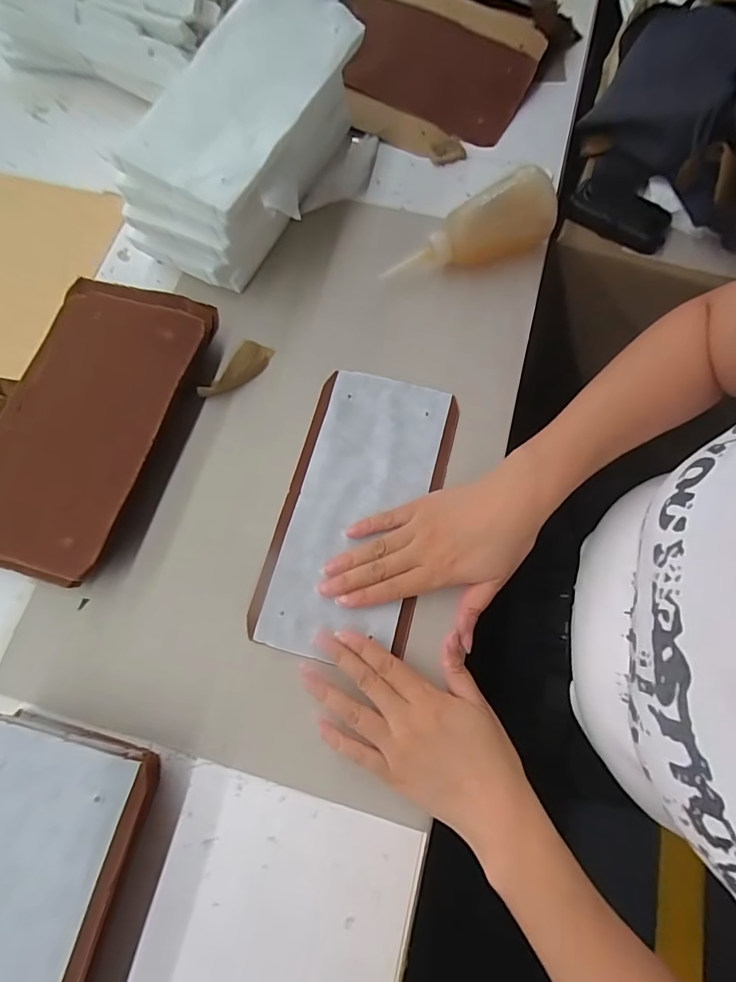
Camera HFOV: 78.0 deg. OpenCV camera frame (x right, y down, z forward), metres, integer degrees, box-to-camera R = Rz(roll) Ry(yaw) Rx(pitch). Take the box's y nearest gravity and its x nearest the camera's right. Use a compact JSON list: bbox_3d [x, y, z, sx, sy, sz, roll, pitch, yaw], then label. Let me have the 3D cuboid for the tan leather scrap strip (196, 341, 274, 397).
[{"bbox_3d":[-0.124,-0.115,0.429,0.027,0.011,0.077,40,78,13],"label":"tan leather scrap strip"}]

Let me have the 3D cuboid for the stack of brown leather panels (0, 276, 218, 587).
[{"bbox_3d":[-0.254,-0.067,0.413,0.143,0.028,0.283,15,73,6],"label":"stack of brown leather panels"}]

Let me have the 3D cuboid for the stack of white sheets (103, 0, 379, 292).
[{"bbox_3d":[-0.103,-0.332,0.442,0.144,0.112,0.269,31,76,11],"label":"stack of white sheets"}]

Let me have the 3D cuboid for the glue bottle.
[{"bbox_3d":[0.096,-0.243,0.434,0.162,0.062,0.050,-23,73,-6],"label":"glue bottle"}]

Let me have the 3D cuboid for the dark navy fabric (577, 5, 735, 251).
[{"bbox_3d":[0.322,-0.359,0.439,0.116,0.096,0.240,-37,75,-10],"label":"dark navy fabric"}]

